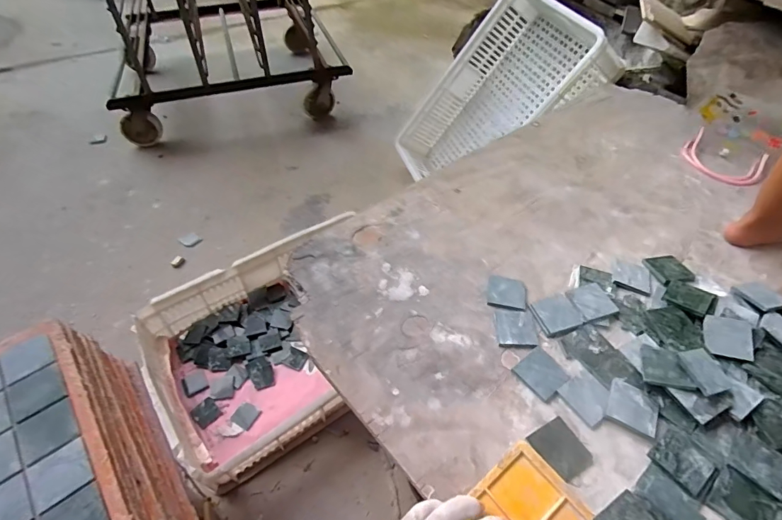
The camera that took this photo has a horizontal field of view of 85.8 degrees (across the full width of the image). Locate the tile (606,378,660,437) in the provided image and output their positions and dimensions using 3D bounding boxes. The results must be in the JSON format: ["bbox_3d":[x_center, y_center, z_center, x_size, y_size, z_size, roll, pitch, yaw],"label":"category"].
[{"bbox_3d":[0.265,0.161,0.459,0.050,0.011,0.049,26,54,20],"label":"tile"}]

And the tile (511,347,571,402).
[{"bbox_3d":[0.174,0.130,0.484,0.049,0.004,0.050,-31,56,-23],"label":"tile"}]

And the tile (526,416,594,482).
[{"bbox_3d":[0.174,0.194,0.433,0.050,0.007,0.052,-26,52,-17],"label":"tile"}]

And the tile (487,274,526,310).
[{"bbox_3d":[0.157,0.042,0.565,0.050,0.004,0.050,10,50,9],"label":"tile"}]

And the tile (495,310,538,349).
[{"bbox_3d":[0.156,0.085,0.525,0.046,0.005,0.053,3,50,2],"label":"tile"}]

